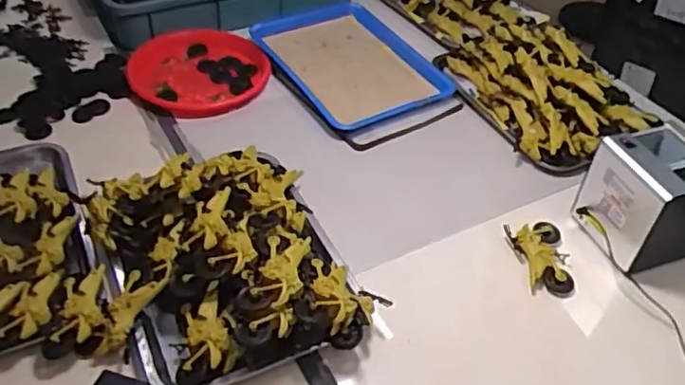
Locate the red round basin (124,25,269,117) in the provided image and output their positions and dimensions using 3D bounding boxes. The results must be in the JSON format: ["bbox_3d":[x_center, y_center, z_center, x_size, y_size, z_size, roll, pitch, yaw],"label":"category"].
[{"bbox_3d":[-0.249,-0.217,1.093,0.233,0.048,0.216,-15,47,-19],"label":"red round basin"}]

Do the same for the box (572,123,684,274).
[{"bbox_3d":[0.424,0.003,0.849,0.158,0.138,0.126,-10,46,-15],"label":"box"}]

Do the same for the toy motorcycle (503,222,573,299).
[{"bbox_3d":[0.272,0.089,0.848,0.078,0.032,0.111,-5,44,-10],"label":"toy motorcycle"}]

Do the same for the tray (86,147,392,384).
[{"bbox_3d":[-0.140,0.071,0.759,0.273,0.075,0.306,-15,47,-20],"label":"tray"}]

